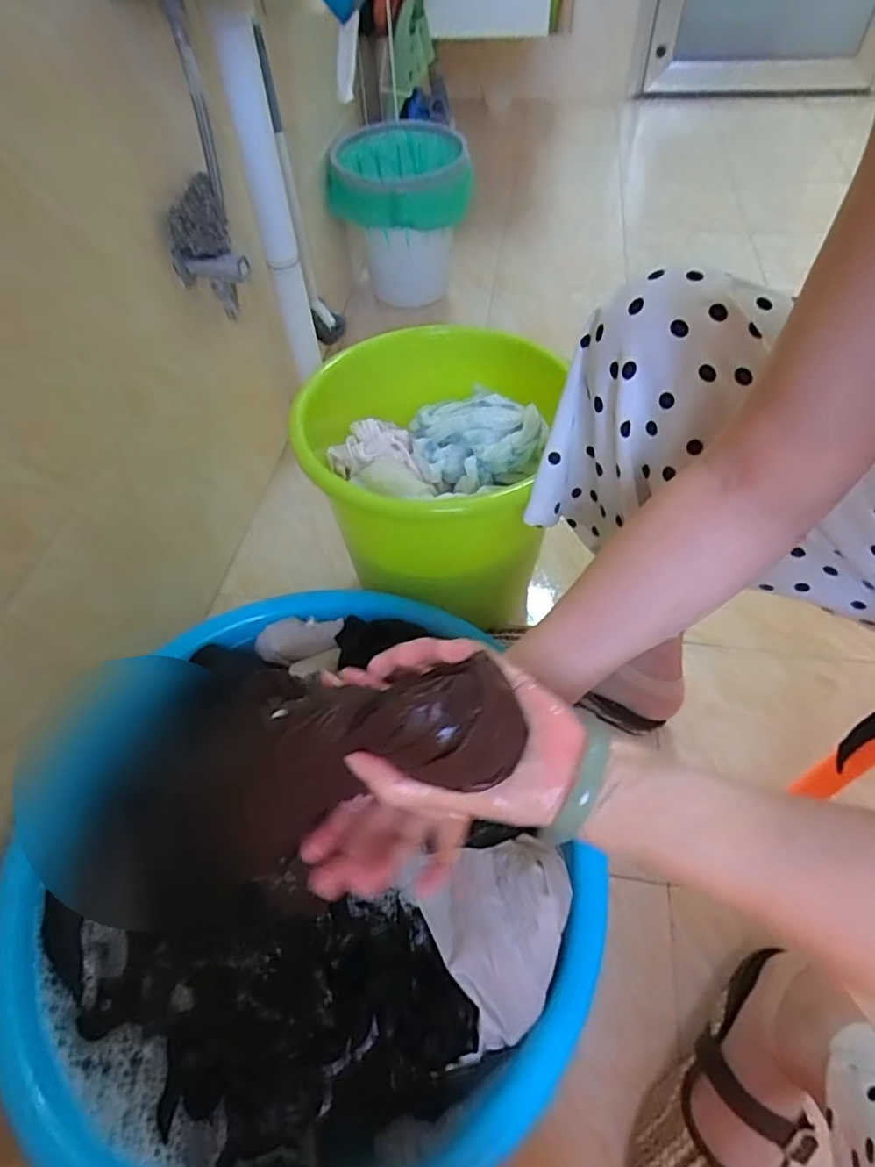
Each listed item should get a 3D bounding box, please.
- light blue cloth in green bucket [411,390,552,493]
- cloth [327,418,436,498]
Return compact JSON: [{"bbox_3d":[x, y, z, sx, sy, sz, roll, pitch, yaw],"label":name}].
[{"bbox_3d":[0.045,-0.177,0.688,0.149,0.077,0.139,-5,54,-1],"label":"light blue cloth in green bucket"},{"bbox_3d":[-0.068,-0.143,0.695,0.102,0.045,0.138,-15,55,-8],"label":"cloth"}]

